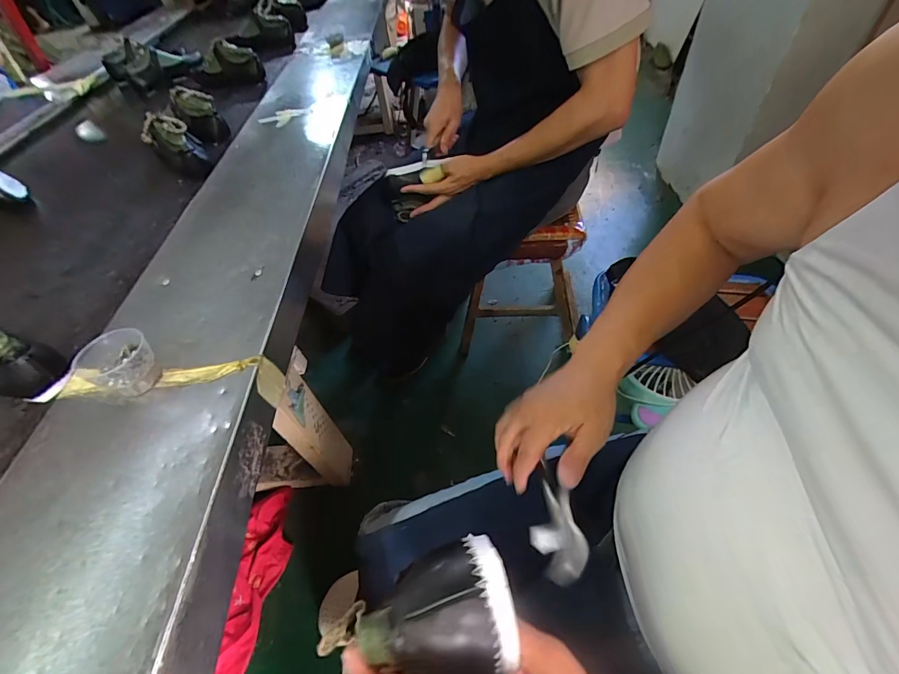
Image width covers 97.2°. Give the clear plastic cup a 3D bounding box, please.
[{"bbox_3d":[-0.347,0.028,0.415,0.072,0.049,0.067,19,55,19],"label":"clear plastic cup"}]

